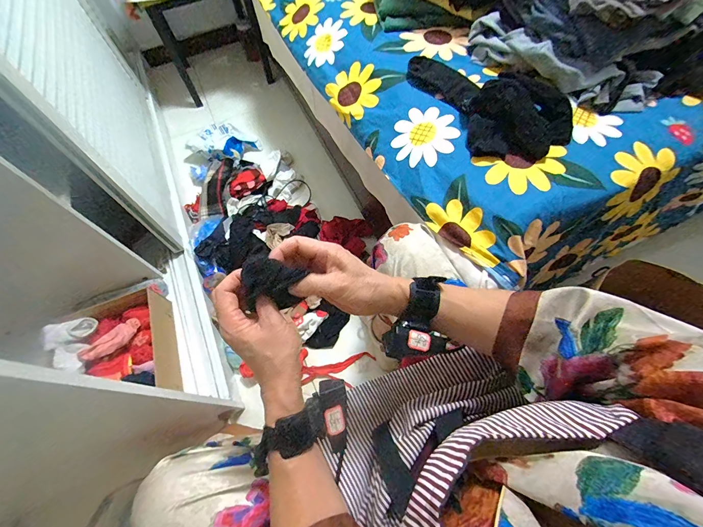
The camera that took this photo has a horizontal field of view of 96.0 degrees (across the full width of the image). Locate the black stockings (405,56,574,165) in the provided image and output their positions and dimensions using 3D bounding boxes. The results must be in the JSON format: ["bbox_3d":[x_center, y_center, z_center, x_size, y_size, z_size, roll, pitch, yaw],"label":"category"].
[{"bbox_3d":[0.253,-0.326,0.586,0.174,0.072,0.320,-22,64,-8],"label":"black stockings"}]

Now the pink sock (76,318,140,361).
[{"bbox_3d":[-0.607,0.196,0.806,0.055,0.028,0.143,22,37,13],"label":"pink sock"}]

